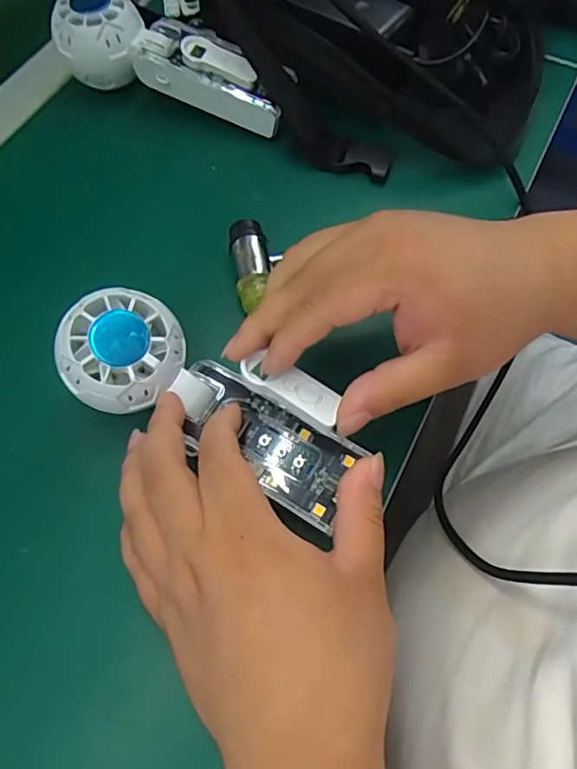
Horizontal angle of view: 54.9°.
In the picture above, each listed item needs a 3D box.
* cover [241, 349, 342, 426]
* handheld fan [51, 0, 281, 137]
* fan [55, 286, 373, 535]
[{"bbox_3d":[0.002,0.001,0.267,0.051,0.006,0.018,28,73,12],"label":"cover"},{"bbox_3d":[-0.080,-0.230,0.399,0.166,0.062,0.052,15,66,7],"label":"handheld fan"},{"bbox_3d":[-0.040,0.009,0.280,0.157,0.027,0.055,31,73,1],"label":"fan"}]

